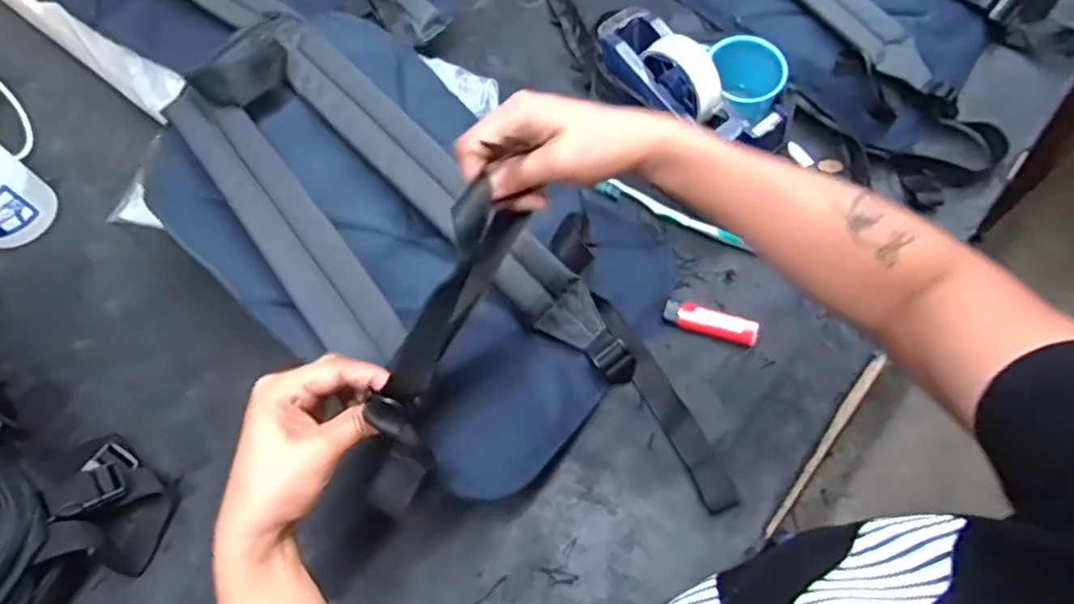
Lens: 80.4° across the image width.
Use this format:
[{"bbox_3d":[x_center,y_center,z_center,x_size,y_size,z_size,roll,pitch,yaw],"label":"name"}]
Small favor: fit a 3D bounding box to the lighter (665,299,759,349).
[{"bbox_3d":[0.153,0.018,0.557,0.082,0.018,0.022,15,65,9],"label":"lighter"}]

